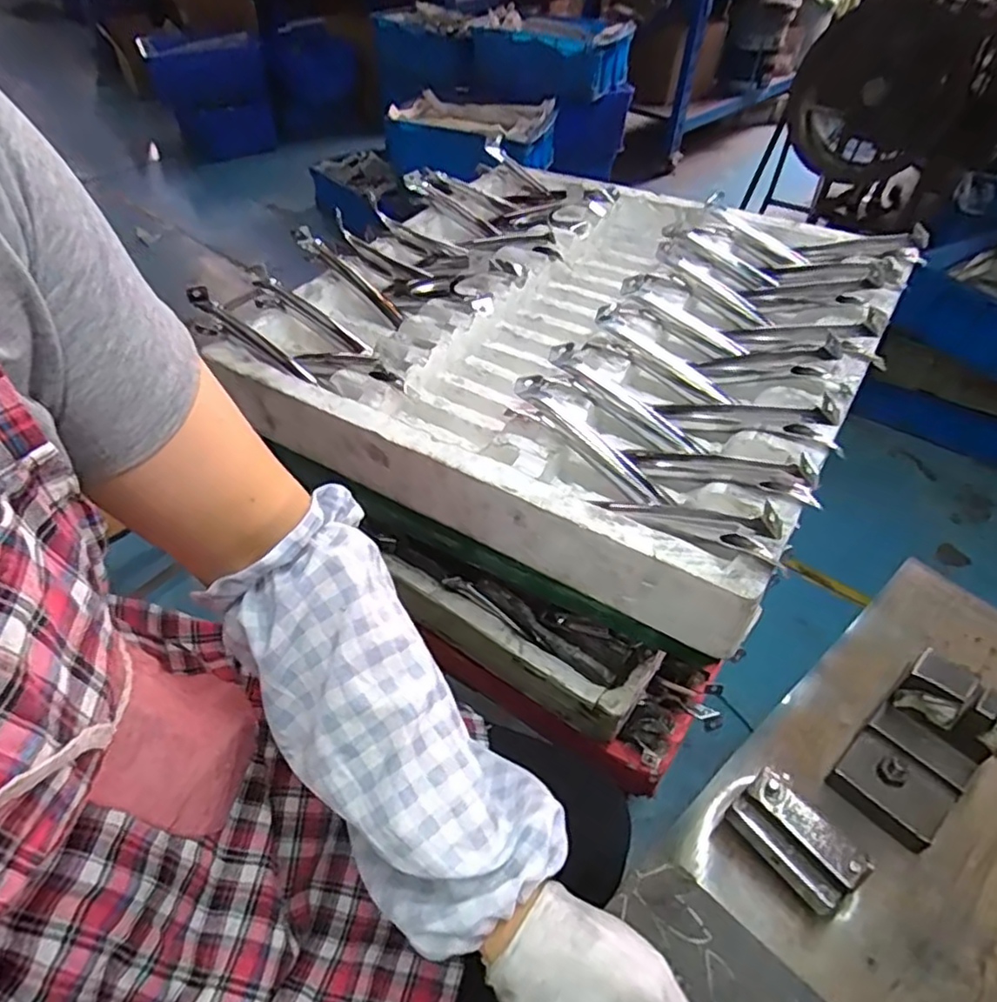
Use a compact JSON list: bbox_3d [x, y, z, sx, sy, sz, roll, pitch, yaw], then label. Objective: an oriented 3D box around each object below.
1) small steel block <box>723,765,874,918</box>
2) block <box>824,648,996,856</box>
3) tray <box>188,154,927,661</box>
[{"bbox_3d":[0.175,0.205,0.382,0.029,0.060,0.069,-32,55,-27],"label":"small steel block"},{"bbox_3d":[0.278,0.158,0.415,0.099,0.073,0.067,-35,56,-29],"label":"block"},{"bbox_3d":[0.076,-0.190,0.674,0.551,0.101,0.535,25,51,21],"label":"tray"}]

